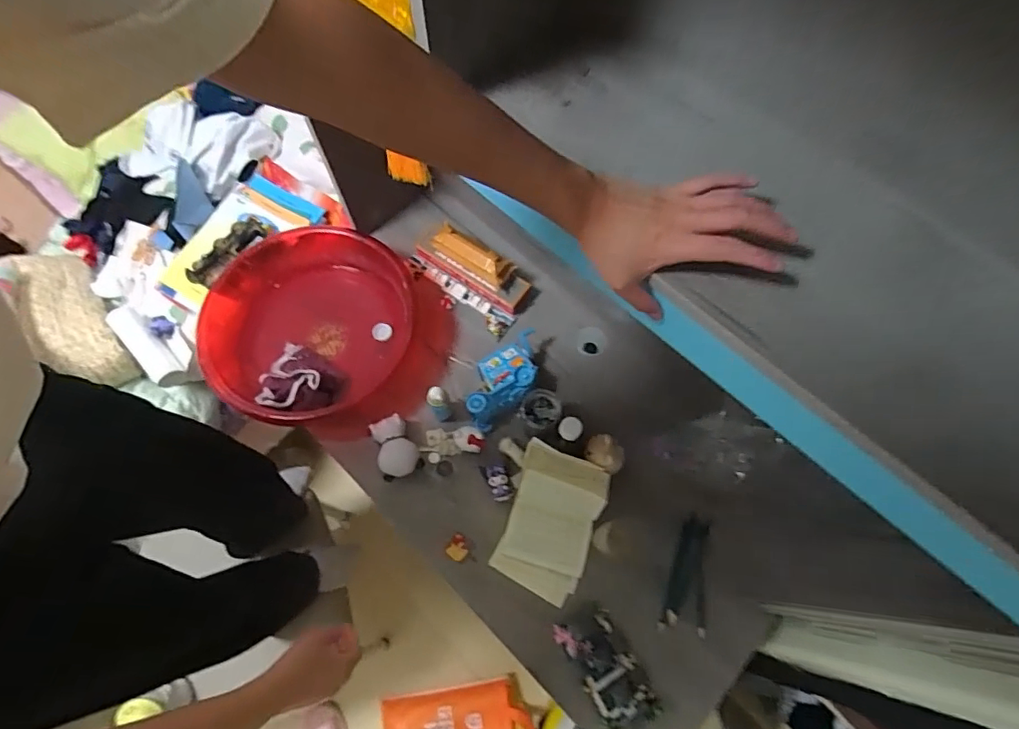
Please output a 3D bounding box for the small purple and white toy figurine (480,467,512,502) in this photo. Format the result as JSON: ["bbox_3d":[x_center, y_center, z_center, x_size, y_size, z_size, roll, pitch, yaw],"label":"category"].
[{"bbox_3d":[-0.018,0.188,0.828,0.035,0.030,0.064,-21,70,-9],"label":"small purple and white toy figurine"}]

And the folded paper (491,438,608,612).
[{"bbox_3d":[0.062,0.240,0.779,0.137,0.088,0.204,19,69,6],"label":"folded paper"}]

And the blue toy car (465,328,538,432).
[{"bbox_3d":[-0.009,0.023,0.873,0.175,0.069,0.091,-38,74,-15],"label":"blue toy car"}]

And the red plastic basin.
[{"bbox_3d":[-0.383,-0.081,0.900,0.369,0.111,0.340,0,68,-1],"label":"red plastic basin"}]

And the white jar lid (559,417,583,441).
[{"bbox_3d":[0.088,0.093,0.743,0.033,0.007,0.033,0,91,12],"label":"white jar lid"}]

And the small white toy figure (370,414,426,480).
[{"bbox_3d":[-0.183,0.135,0.830,0.066,0.055,0.095,-21,70,-9],"label":"small white toy figure"}]

